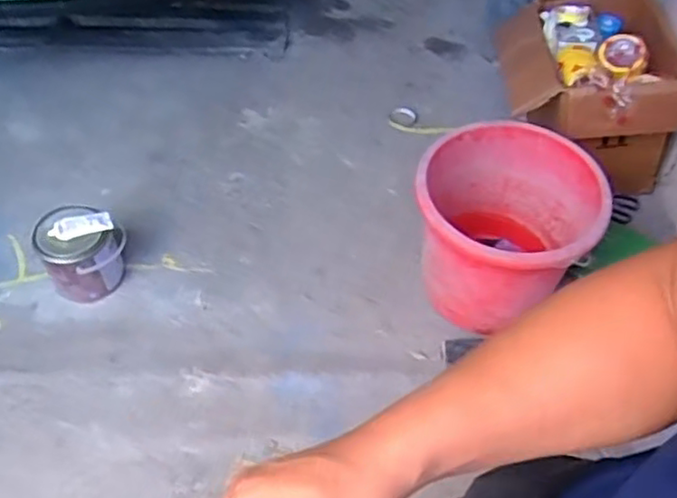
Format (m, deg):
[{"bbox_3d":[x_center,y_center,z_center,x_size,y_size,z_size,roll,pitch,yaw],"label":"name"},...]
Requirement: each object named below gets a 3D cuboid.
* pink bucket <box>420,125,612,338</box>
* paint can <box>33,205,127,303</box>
[{"bbox_3d":[0.342,-0.039,1.435,0.347,0.318,0.360,1,50,-1],"label":"pink bucket"},{"bbox_3d":[-0.565,0.009,1.515,0.177,0.178,0.163,1,50,-1],"label":"paint can"}]

